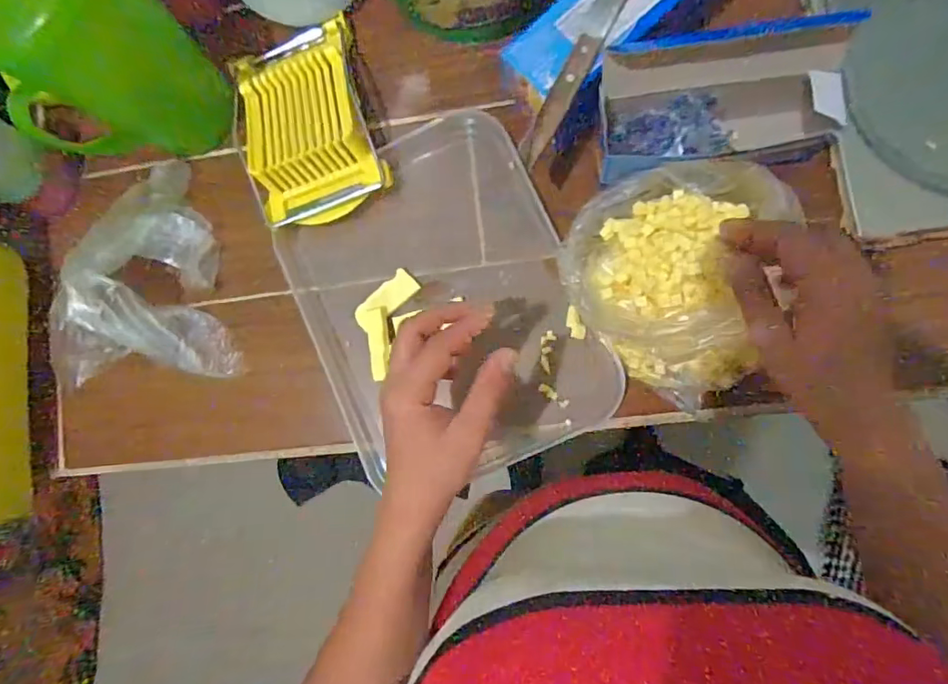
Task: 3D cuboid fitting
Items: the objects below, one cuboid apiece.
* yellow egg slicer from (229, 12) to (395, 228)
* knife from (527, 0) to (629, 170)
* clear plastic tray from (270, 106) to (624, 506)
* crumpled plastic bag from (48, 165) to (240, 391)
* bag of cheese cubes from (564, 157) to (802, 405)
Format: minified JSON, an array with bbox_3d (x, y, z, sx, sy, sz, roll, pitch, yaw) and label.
[{"bbox_3d":[-0.159,-0.206,0.499,0.123,0.047,0.189,-20,83,6],"label":"yellow egg slicer"},{"bbox_3d":[0.103,-0.255,0.397,0.022,0.021,0.275,28,89,9],"label":"knife"},{"bbox_3d":[-0.033,-0.035,0.481,0.243,0.022,0.303,-25,83,5],"label":"clear plastic tray"},{"bbox_3d":[-0.318,-0.068,0.497,0.117,0.087,0.218,-13,84,6],"label":"crumpled plastic bag"},{"bbox_3d":[0.155,-0.055,0.412,0.162,0.070,0.169,7,86,8],"label":"bag of cheese cubes"}]

